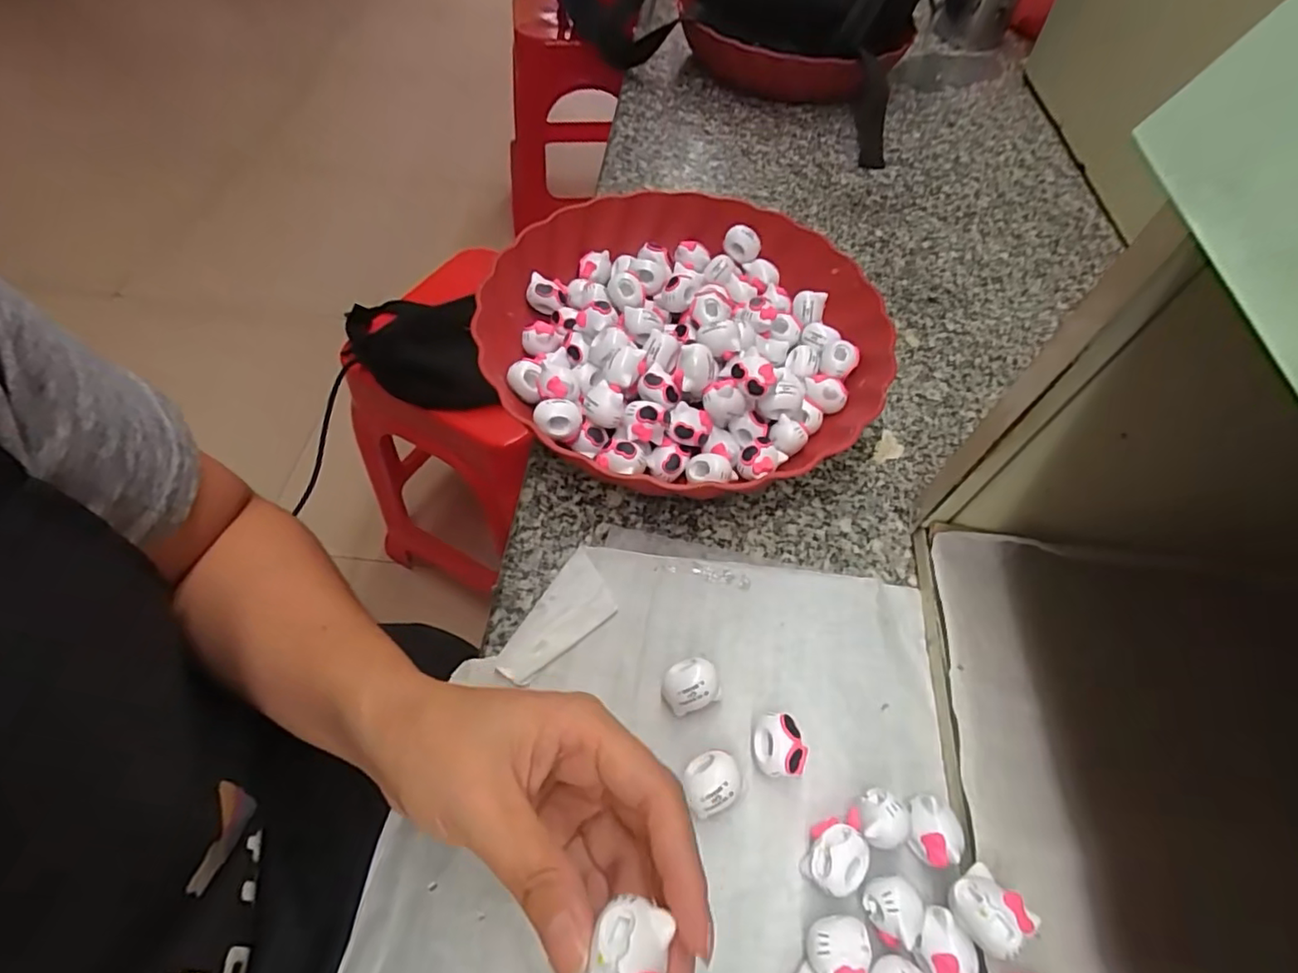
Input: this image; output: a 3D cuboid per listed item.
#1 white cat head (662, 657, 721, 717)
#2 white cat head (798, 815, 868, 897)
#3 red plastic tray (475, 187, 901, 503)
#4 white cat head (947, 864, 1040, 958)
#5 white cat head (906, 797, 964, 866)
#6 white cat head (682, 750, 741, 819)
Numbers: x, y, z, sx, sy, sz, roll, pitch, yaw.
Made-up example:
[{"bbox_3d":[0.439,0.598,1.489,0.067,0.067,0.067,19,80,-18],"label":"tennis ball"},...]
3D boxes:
[{"bbox_3d":[0.019,0.091,0.270,0.025,0.020,0.022,-6,58,-8],"label":"white cat head"},{"bbox_3d":[0.074,0.148,0.236,0.021,0.018,0.025,22,58,10],"label":"white cat head"},{"bbox_3d":[0.021,-0.093,0.380,0.247,0.059,0.242,-30,64,-21],"label":"red plastic tray"},{"bbox_3d":[0.124,0.156,0.218,0.022,0.016,0.023,-27,63,-19],"label":"white cat head"},{"bbox_3d":[0.115,0.142,0.244,0.019,0.018,0.023,7,57,1],"label":"white cat head"},{"bbox_3d":[0.026,0.125,0.248,0.023,0.019,0.022,2,57,-3],"label":"white cat head"}]

